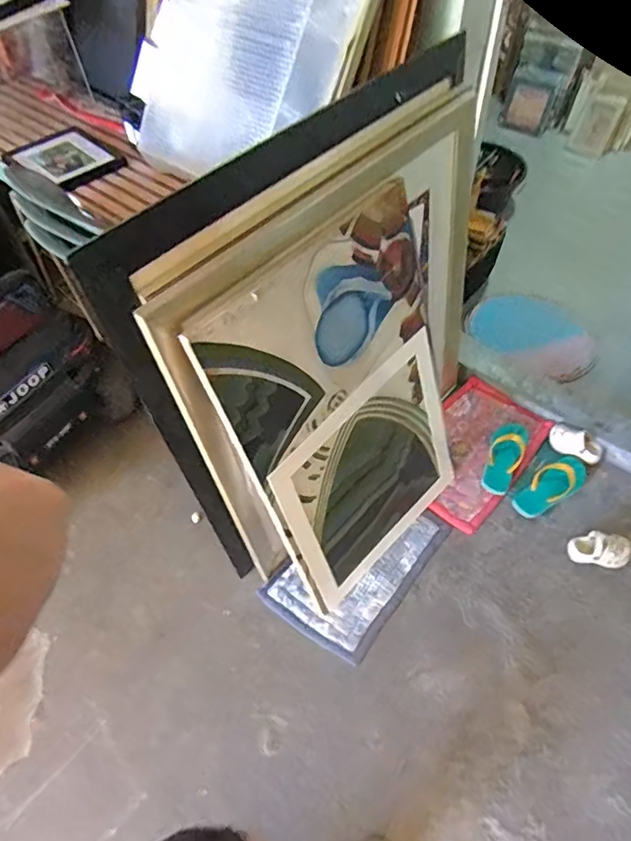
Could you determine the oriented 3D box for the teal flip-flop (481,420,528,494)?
[{"bbox_3d":[0.604,0.111,1.719,0.104,0.039,0.291,24,59,17],"label":"teal flip-flop"}]

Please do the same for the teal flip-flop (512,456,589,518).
[{"bbox_3d":[0.728,0.187,1.644,0.293,0.069,0.117,-32,61,-20],"label":"teal flip-flop"}]

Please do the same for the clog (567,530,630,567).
[{"bbox_3d":[0.807,0.365,1.522,0.159,0.082,0.087,12,56,9],"label":"clog"}]

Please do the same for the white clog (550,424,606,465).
[{"bbox_3d":[0.838,0.069,1.723,0.165,0.061,0.094,37,63,23],"label":"white clog"}]

